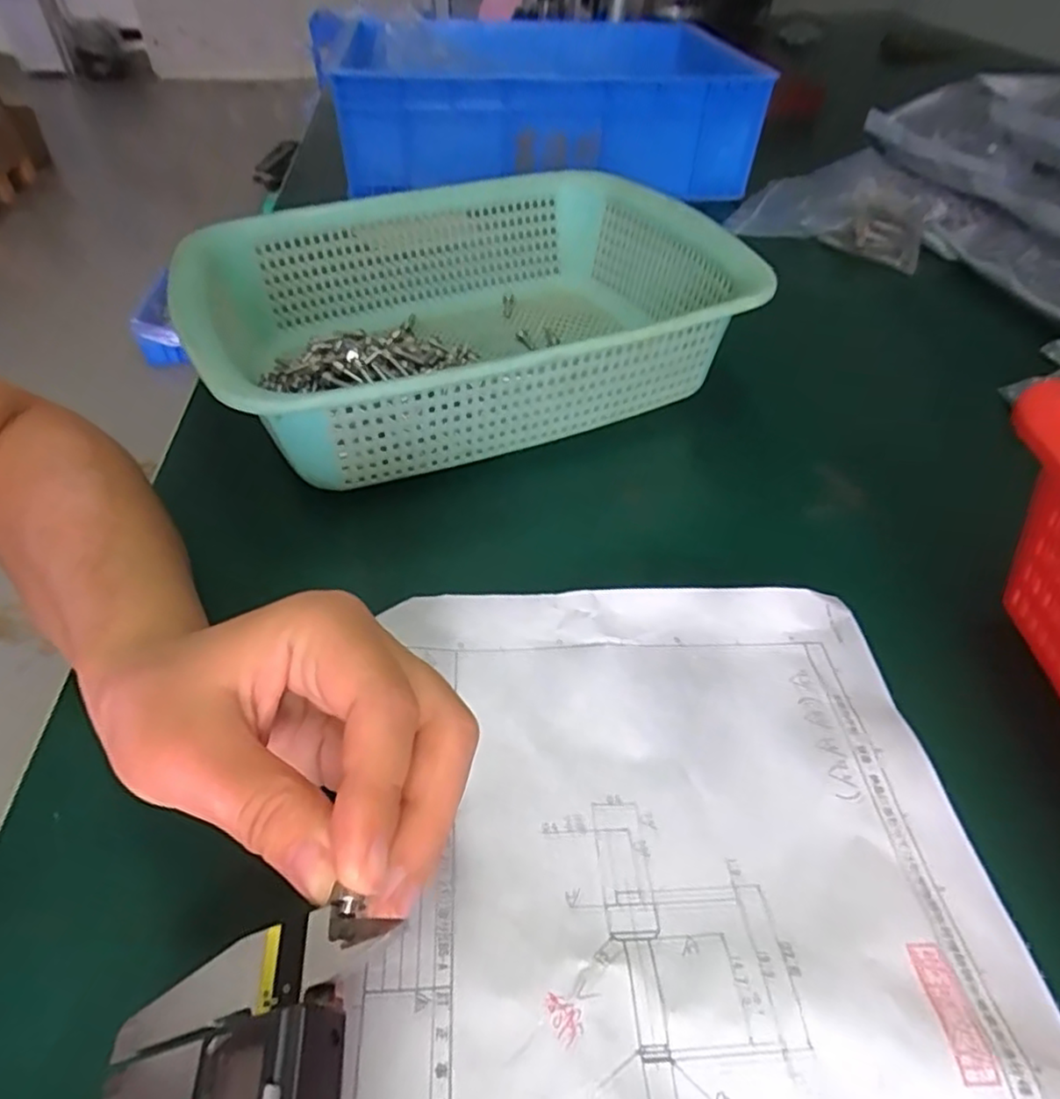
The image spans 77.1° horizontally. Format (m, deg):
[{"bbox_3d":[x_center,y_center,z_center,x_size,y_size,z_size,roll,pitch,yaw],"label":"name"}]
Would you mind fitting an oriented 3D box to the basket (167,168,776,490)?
[{"bbox_3d":[-0.035,-0.137,0.395,0.287,0.079,0.212,-18,47,-18],"label":"basket"}]

